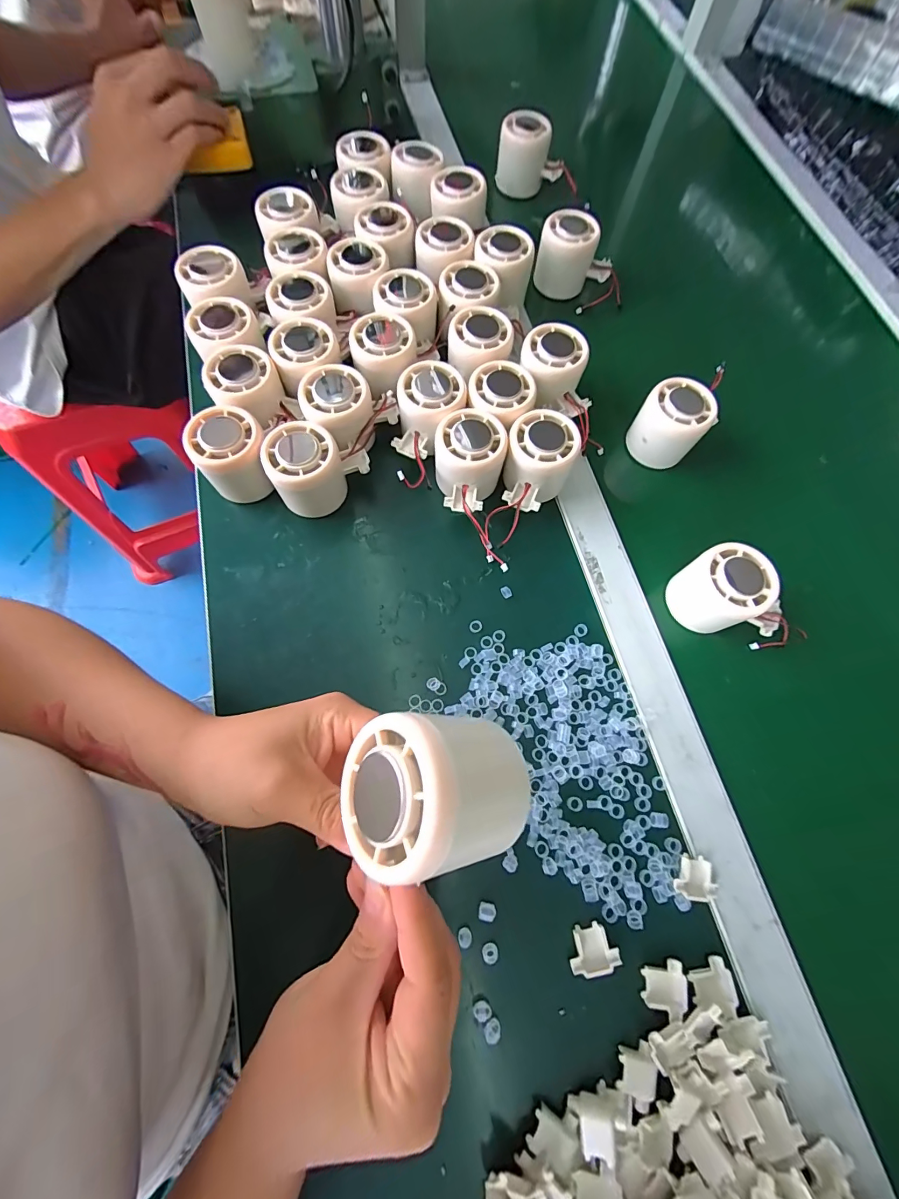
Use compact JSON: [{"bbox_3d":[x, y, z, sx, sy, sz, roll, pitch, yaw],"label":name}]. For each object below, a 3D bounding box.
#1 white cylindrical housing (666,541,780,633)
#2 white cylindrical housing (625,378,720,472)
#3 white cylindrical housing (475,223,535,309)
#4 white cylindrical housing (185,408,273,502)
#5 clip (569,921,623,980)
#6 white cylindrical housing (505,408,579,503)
[{"bbox_3d":[0.204,-0.007,0.325,0.057,0.045,0.053,1,71,-2],"label":"white cylindrical housing"},{"bbox_3d":[0.192,-0.152,0.374,0.054,0.052,0.054,1,71,-2],"label":"white cylindrical housing"},{"bbox_3d":[0.050,-0.315,0.417,0.050,0.058,0.050,1,71,-2],"label":"white cylindrical housing"},{"bbox_3d":[-0.168,-0.110,0.342,0.053,0.064,0.052,1,71,-2],"label":"white cylindrical housing"},{"bbox_3d":[0.089,0.218,0.268,0.030,0.004,0.026,-8,71,-5],"label":"clip"},{"bbox_3d":[0.075,-0.114,0.354,0.057,0.055,0.053,1,71,-2],"label":"white cylindrical housing"}]

